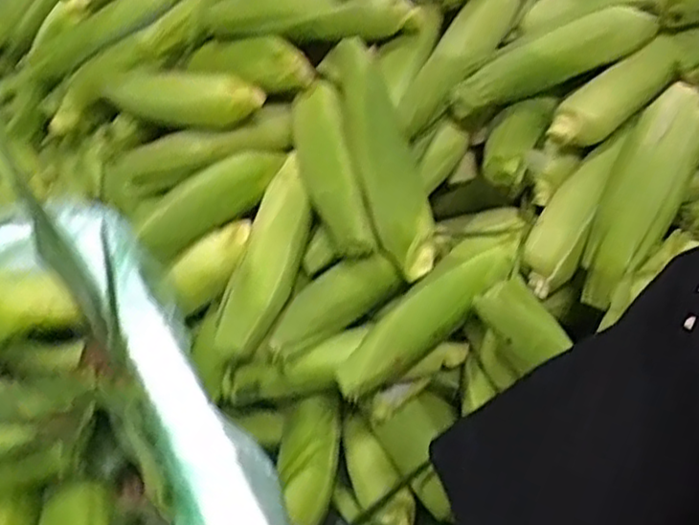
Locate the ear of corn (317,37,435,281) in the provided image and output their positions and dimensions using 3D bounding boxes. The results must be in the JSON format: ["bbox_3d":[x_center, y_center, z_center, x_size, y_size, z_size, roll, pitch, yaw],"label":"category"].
[{"bbox_3d":[0.031,-0.103,0.723,0.058,0.074,0.245,-16,83,-17],"label":"ear of corn"}]

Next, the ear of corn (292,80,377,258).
[{"bbox_3d":[-0.022,-0.095,0.735,0.056,0.065,0.194,-15,82,-15],"label":"ear of corn"}]

